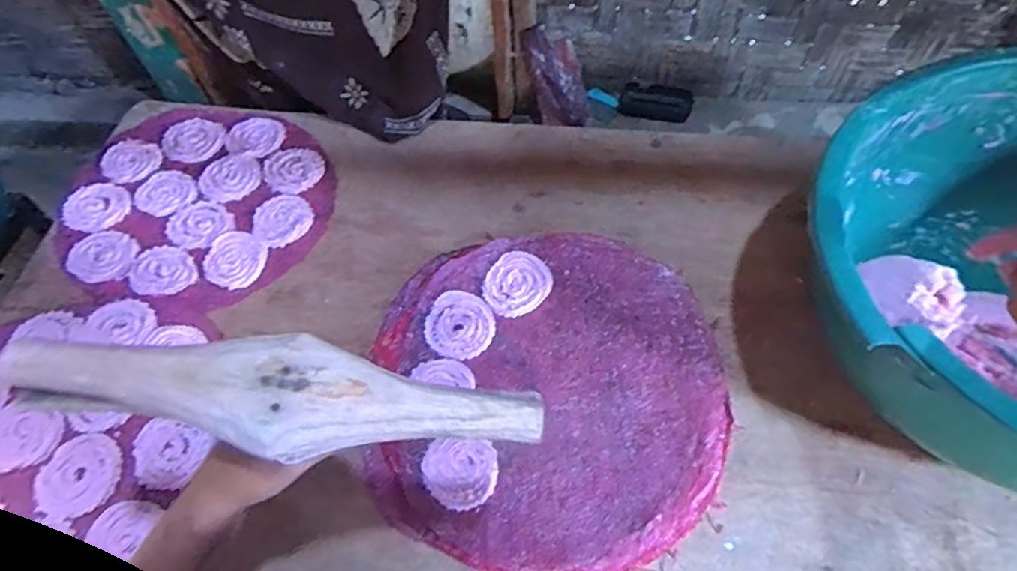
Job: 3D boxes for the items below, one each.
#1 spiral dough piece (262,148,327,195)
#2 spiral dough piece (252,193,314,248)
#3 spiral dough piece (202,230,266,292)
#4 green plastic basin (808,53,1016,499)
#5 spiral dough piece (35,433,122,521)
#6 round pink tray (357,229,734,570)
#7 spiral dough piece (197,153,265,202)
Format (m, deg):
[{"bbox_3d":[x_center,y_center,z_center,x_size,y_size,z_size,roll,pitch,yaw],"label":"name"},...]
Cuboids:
[{"bbox_3d":[-0.289,-0.157,0.799,0.075,0.013,0.082,-2,58,3],"label":"spiral dough piece"},{"bbox_3d":[-0.286,-0.086,0.749,0.071,0.011,0.079,-25,60,-12],"label":"spiral dough piece"},{"bbox_3d":[-0.330,-0.033,0.712,0.076,0.008,0.070,33,66,21],"label":"spiral dough piece"},{"bbox_3d":[0.499,0.002,0.552,0.418,0.199,0.412,-2,58,3],"label":"green plastic basin"},{"bbox_3d":[-0.421,0.187,0.581,0.074,0.006,0.078,-24,60,-11],"label":"spiral dough piece"},{"bbox_3d":[0.041,0.103,0.620,0.354,0.014,0.367,-2,58,3],"label":"round pink tray"},{"bbox_3d":[-0.371,-0.145,0.792,0.077,0.010,0.080,-2,58,3],"label":"spiral dough piece"}]

